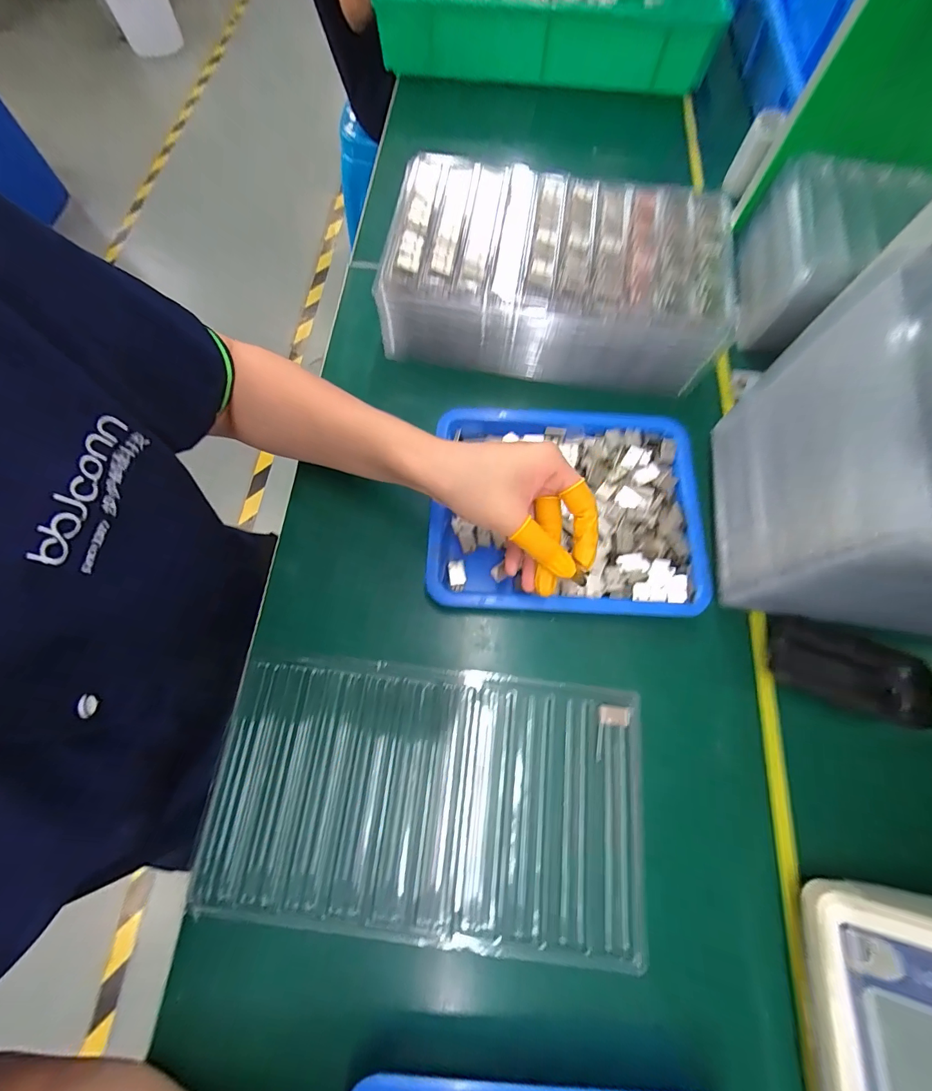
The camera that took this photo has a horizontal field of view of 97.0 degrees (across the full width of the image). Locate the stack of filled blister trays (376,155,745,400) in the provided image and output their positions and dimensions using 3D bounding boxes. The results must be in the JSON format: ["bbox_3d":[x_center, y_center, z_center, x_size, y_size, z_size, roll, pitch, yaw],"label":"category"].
[{"bbox_3d":[0.082,-0.259,0.393,0.296,0.090,0.181,10,73,4],"label":"stack of filled blister trays"}]

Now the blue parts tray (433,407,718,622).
[{"bbox_3d":[0.079,-0.029,0.349,0.213,0.036,0.172,1,72,1],"label":"blue parts tray"}]

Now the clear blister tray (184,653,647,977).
[{"bbox_3d":[-0.024,0.172,0.289,0.289,0.023,0.160,6,72,2],"label":"clear blister tray"}]

